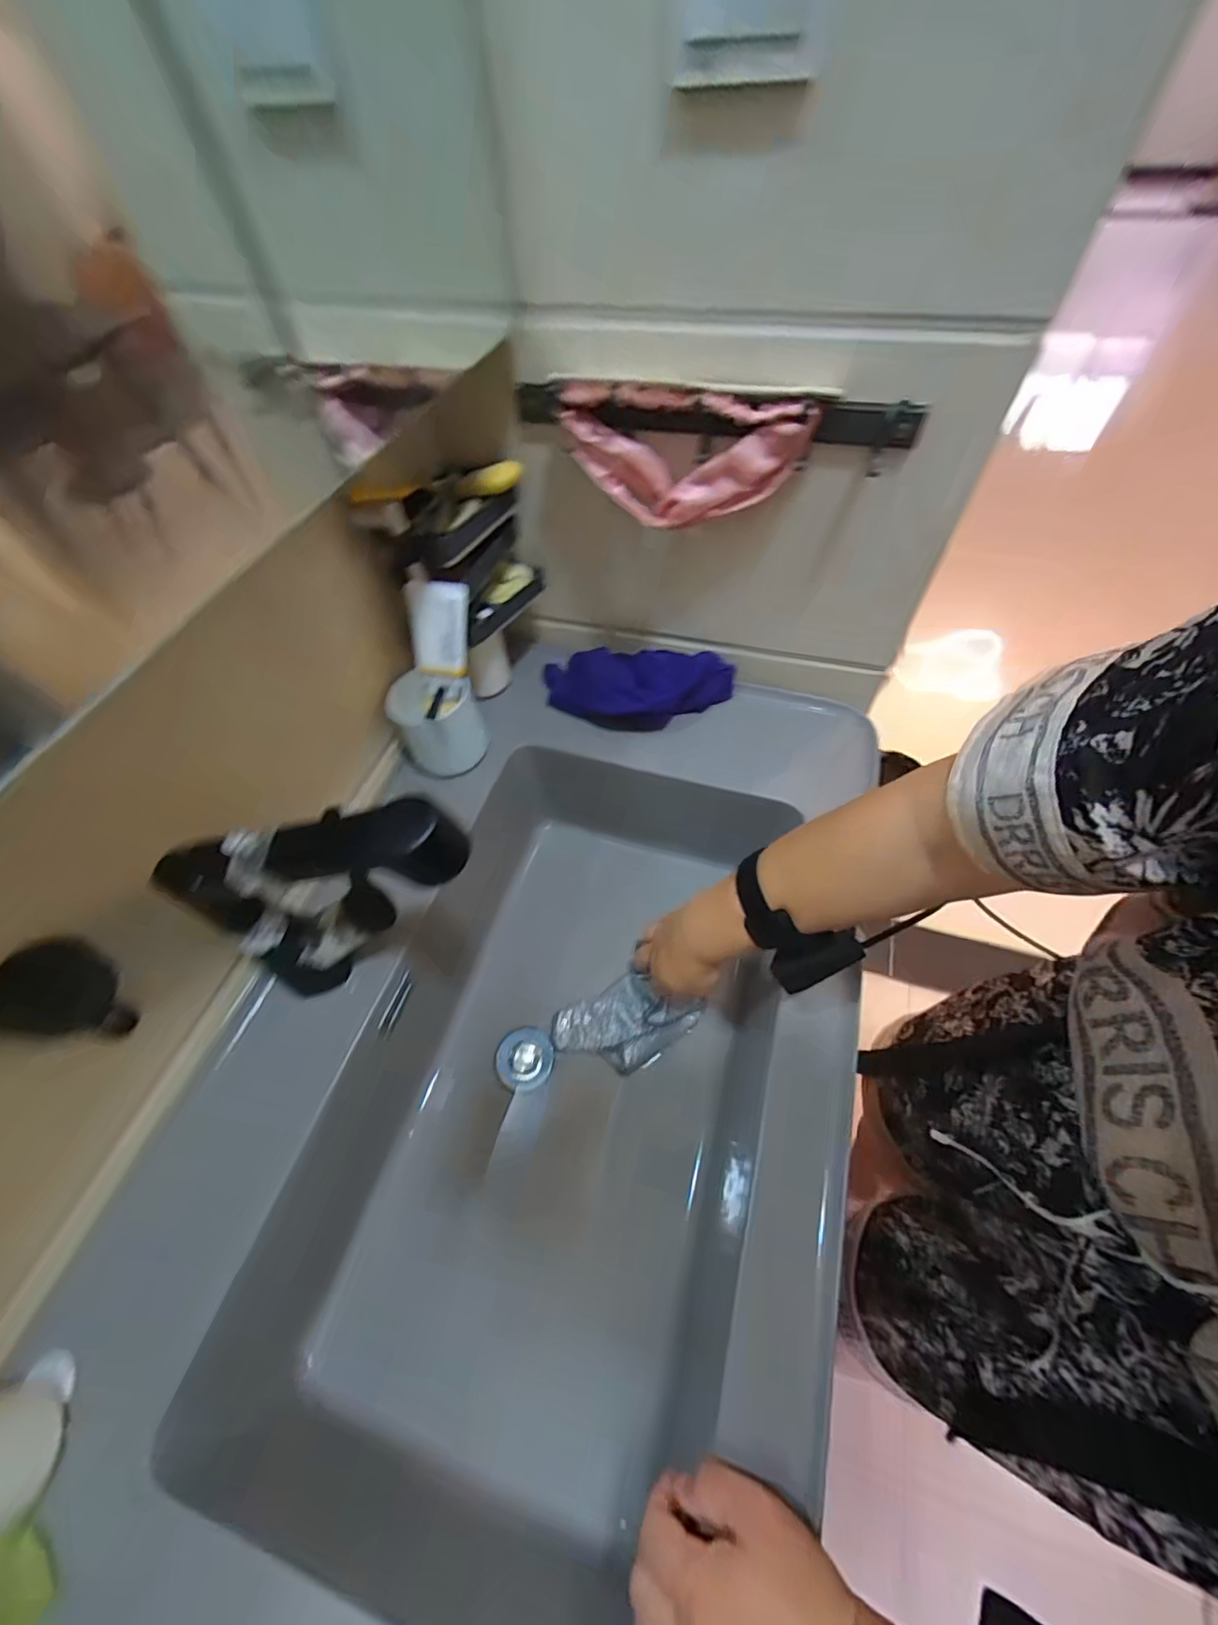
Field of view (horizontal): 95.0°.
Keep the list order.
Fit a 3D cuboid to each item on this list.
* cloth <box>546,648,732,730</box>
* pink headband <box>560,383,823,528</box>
[{"bbox_3d":[0.026,-0.146,0.650,0.230,0.054,0.099,7,56,8],"label":"cloth"},{"bbox_3d":[0.062,-0.303,0.477,0.201,0.099,0.030,8,56,8],"label":"pink headband"}]

